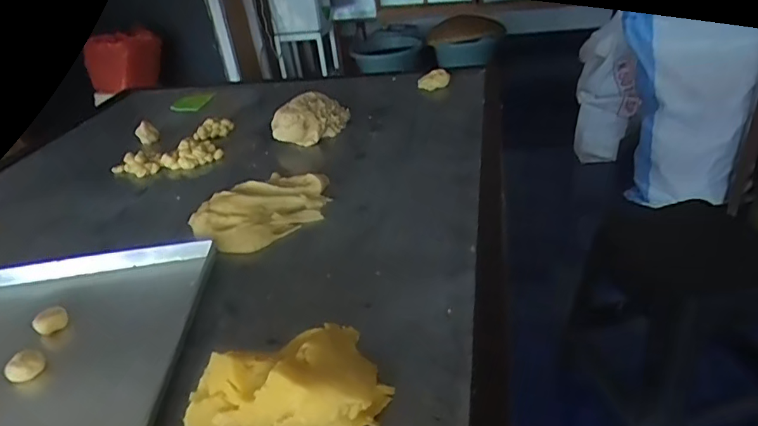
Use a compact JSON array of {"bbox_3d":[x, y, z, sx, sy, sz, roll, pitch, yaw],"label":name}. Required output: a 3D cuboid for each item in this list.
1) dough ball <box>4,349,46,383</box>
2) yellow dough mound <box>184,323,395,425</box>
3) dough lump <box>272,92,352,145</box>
[{"bbox_3d":[-0.426,0.187,0.610,0.032,0.036,0.039,20,40,36],"label":"dough ball"},{"bbox_3d":[-0.095,0.178,0.511,0.193,0.085,0.112,-19,34,-19],"label":"yellow dough mound"},{"bbox_3d":[-0.157,-0.224,1.186,0.133,0.085,0.193,3,33,16],"label":"dough lump"}]

